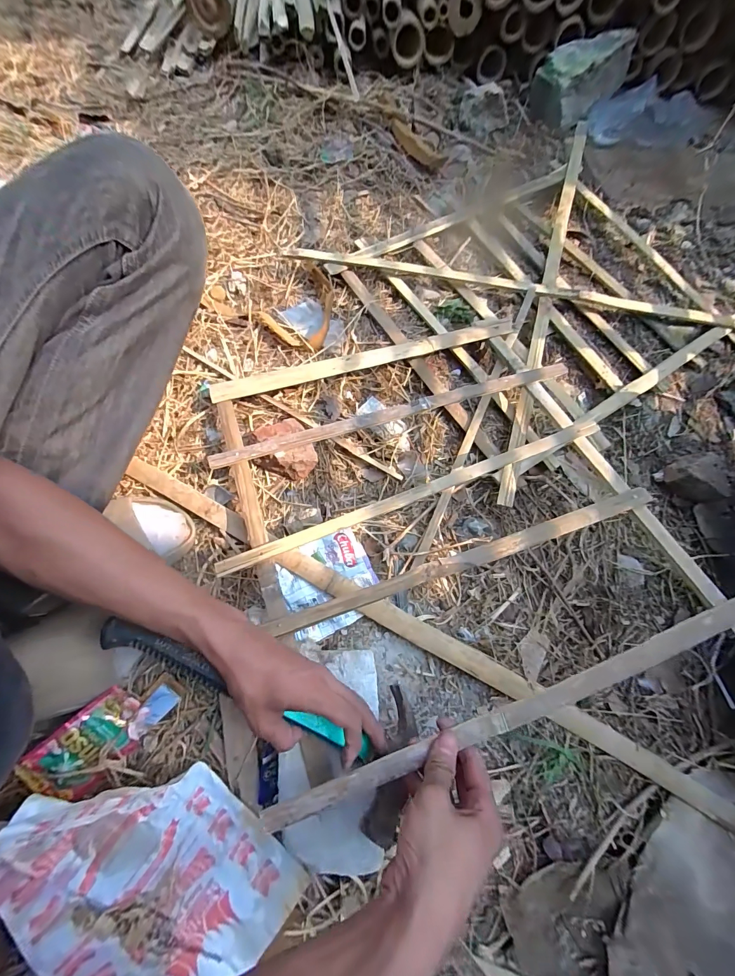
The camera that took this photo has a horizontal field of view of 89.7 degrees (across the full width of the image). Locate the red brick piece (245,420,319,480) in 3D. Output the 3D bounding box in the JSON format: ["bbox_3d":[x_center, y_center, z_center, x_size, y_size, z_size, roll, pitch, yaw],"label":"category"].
[{"bbox_3d":[-0.121,-0.054,0.514,0.081,0.043,0.089,1,71,-2],"label":"red brick piece"}]

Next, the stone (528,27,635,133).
[{"bbox_3d":[0.441,-0.849,0.774,0.175,0.107,0.153,23,70,6],"label":"stone"}]

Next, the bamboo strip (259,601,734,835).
[{"bbox_3d":[0.144,0.199,0.333,0.488,0.008,0.022,-21,58,-4],"label":"bamboo strip"}]

